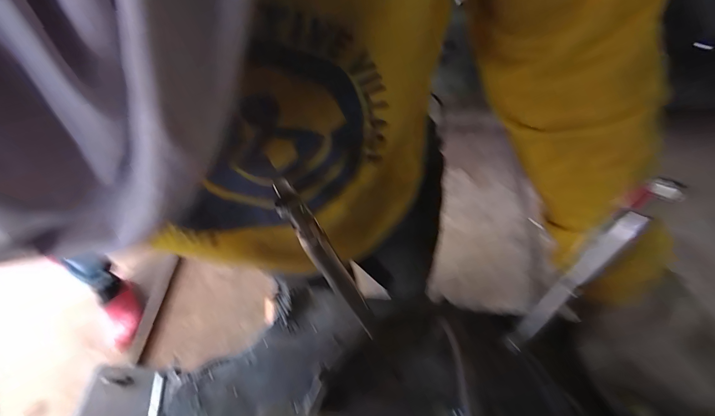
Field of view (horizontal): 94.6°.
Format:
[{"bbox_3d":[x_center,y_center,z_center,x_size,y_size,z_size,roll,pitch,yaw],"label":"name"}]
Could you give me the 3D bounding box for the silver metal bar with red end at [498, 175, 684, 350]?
[{"bbox_3d":[0.146,0.053,0.228,0.012,0.180,0.009,31,45,20],"label":"silver metal bar with red end"}]

